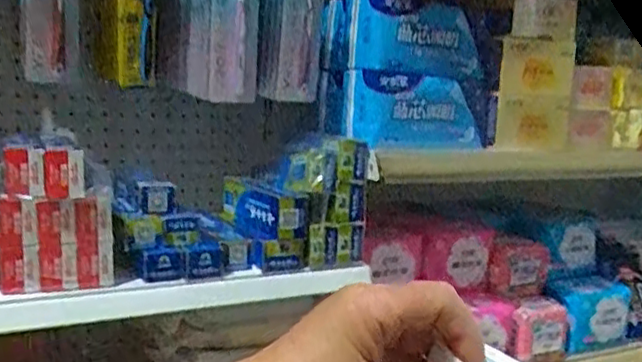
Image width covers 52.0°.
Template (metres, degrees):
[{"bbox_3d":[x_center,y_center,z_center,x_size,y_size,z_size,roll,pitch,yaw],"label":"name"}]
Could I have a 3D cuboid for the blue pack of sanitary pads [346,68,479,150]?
[{"bbox_3d":[0.132,-0.100,0.938,0.201,0.104,0.059,-2,10,-31],"label":"blue pack of sanitary pads"}]

